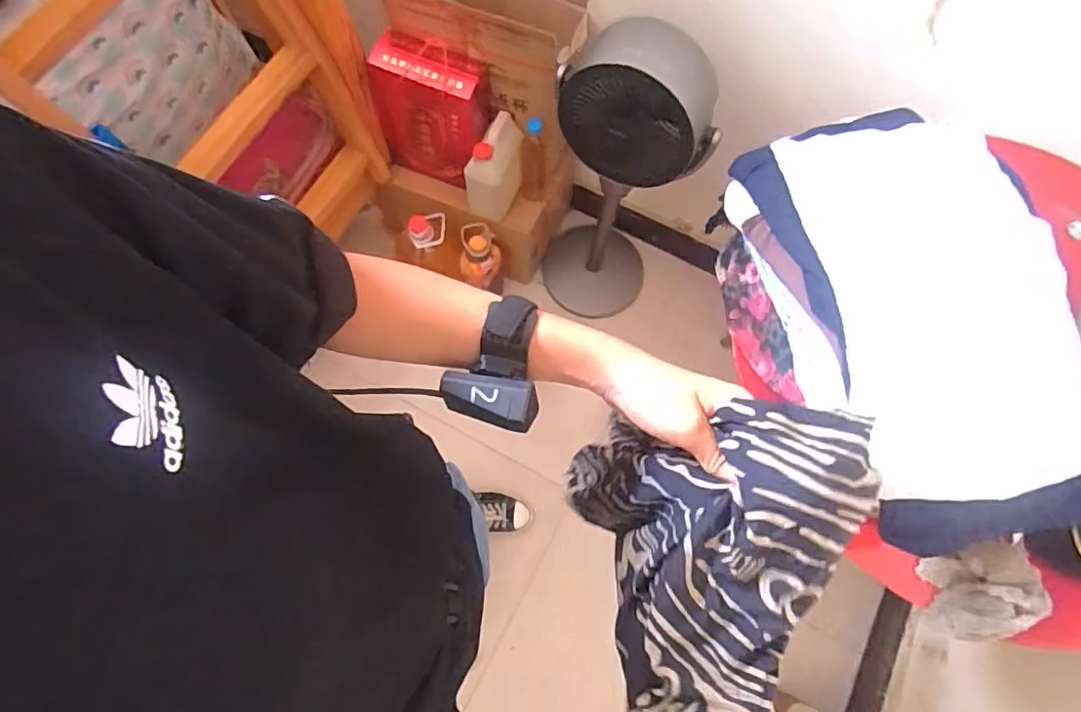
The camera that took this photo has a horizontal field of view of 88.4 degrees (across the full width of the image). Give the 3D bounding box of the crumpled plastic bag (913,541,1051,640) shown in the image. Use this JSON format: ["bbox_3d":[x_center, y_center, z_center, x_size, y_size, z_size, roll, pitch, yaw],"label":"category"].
[{"bbox_3d":[0.546,0.294,0.697,0.119,0.066,0.108,-14,73,-6],"label":"crumpled plastic bag"}]

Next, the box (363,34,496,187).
[{"bbox_3d":[-0.234,-0.530,1.237,0.241,0.312,0.105,12,72,2],"label":"box"}]

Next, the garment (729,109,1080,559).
[{"bbox_3d":[0.476,-0.059,0.687,0.306,0.073,0.537,-12,73,-6],"label":"garment"}]

